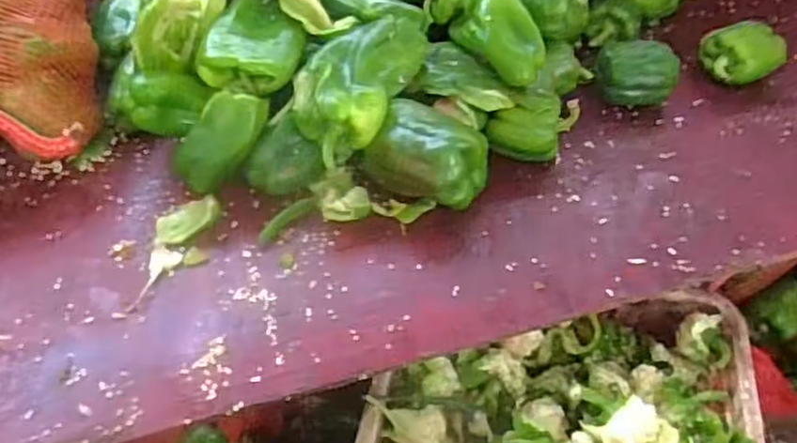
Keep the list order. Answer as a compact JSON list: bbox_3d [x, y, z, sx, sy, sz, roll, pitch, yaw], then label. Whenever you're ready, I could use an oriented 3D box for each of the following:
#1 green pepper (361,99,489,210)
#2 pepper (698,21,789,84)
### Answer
[{"bbox_3d":[0.027,-0.060,0.689,0.117,0.087,0.087,25,54,20],"label":"green pepper"},{"bbox_3d":[0.421,-0.207,0.842,0.099,0.057,0.084,-28,55,-22],"label":"pepper"}]

